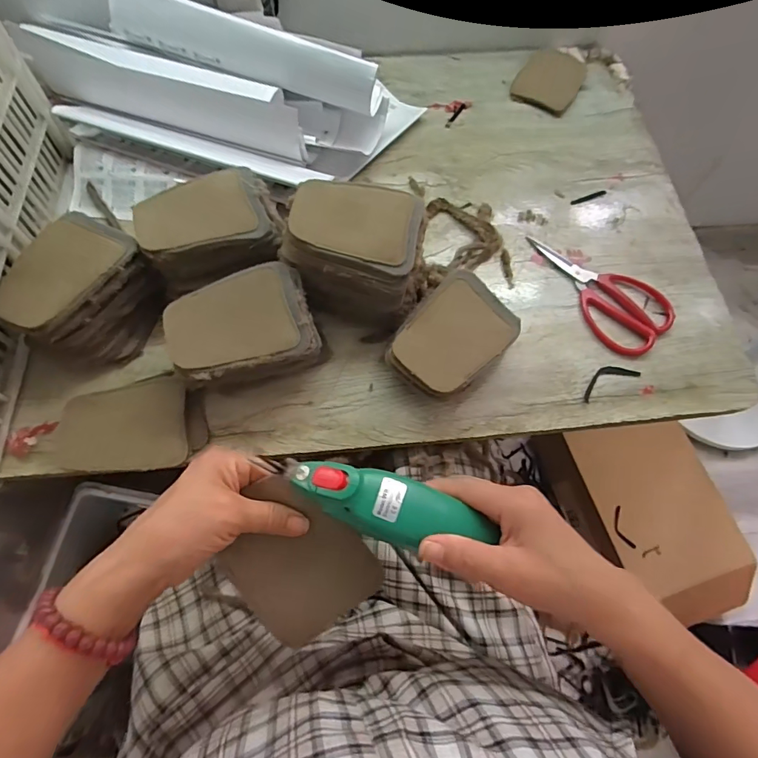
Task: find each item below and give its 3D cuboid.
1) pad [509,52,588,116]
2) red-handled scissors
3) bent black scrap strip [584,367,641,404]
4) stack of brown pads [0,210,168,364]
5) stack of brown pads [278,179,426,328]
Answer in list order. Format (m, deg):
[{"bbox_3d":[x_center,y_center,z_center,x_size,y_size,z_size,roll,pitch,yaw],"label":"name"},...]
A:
[{"bbox_3d":[0.256,-0.446,0.691,0.090,0.011,0.121,30,70,10],"label":"pad"},{"bbox_3d":[0.257,-0.111,0.550,0.091,0.010,0.185,-37,73,-16],"label":"red-handled scissors"},{"bbox_3d":[0.250,0.000,0.506,0.073,0.004,0.026,-24,70,-11],"label":"bent black scrap strip"},{"bbox_3d":[-0.303,-0.084,0.477,0.112,0.090,0.134,22,68,7],"label":"stack of brown pads"},{"bbox_3d":[-0.027,-0.121,0.484,0.140,0.117,0.107,8,67,1],"label":"stack of brown pads"}]

